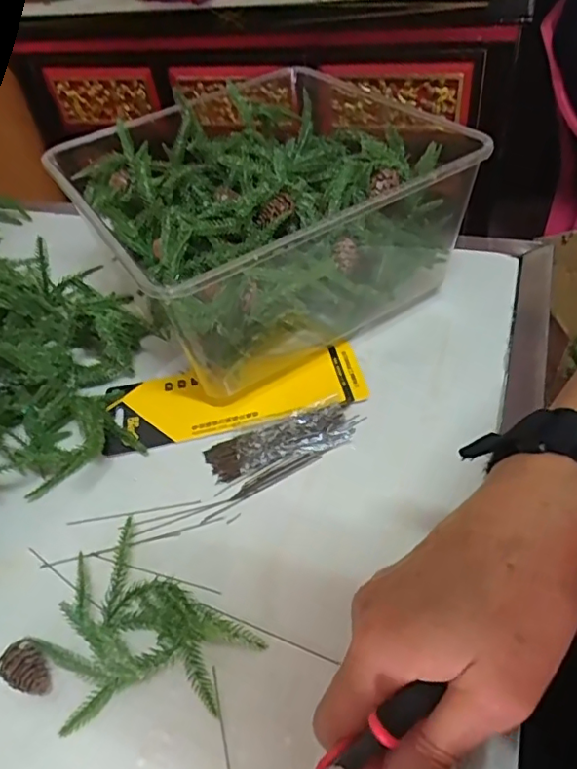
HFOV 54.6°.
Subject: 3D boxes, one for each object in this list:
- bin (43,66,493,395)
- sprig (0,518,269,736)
[{"bbox_3d":[-0.027,-0.150,0.527,0.284,0.148,0.281,-28,50,-18],"label":"bin"},{"bbox_3d":[-0.102,0.154,0.335,0.129,0.034,0.109,31,58,30],"label":"sprig"}]

